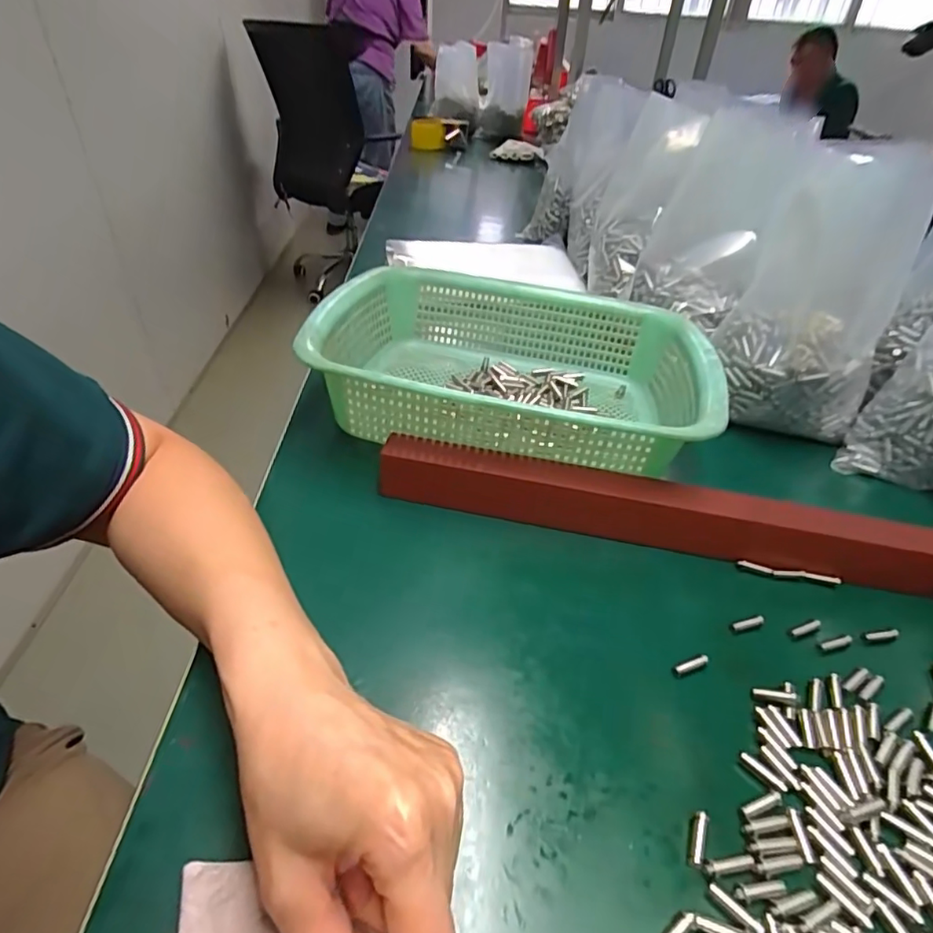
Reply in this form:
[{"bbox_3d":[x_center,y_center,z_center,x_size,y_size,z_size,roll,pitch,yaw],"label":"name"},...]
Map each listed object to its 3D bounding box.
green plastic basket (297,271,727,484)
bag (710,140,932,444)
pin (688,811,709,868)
[{"bbox_3d":[0.039,-0.078,0.452,0.288,0.085,0.222,8,37,5],"label":"green plastic basket"},{"bbox_3d":[0.286,-0.135,0.452,0.117,0.204,0.103,25,42,25],"label":"bag"},{"bbox_3d":[0.096,0.155,0.231,0.006,0.004,0.022,19,40,18],"label":"pin"}]

